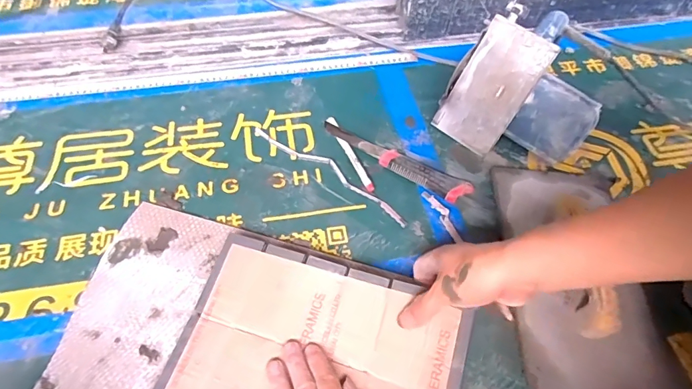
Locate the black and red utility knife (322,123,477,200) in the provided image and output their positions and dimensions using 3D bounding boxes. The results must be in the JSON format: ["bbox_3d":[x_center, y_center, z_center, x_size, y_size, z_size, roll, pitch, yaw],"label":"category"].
[{"bbox_3d":[0.069,-0.055,0.616,0.225,0.020,0.038,32,63,15],"label":"black and red utility knife"}]

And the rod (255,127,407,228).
[{"bbox_3d":[-0.023,-0.035,0.606,0.260,0.004,0.027,33,63,15],"label":"rod"}]

